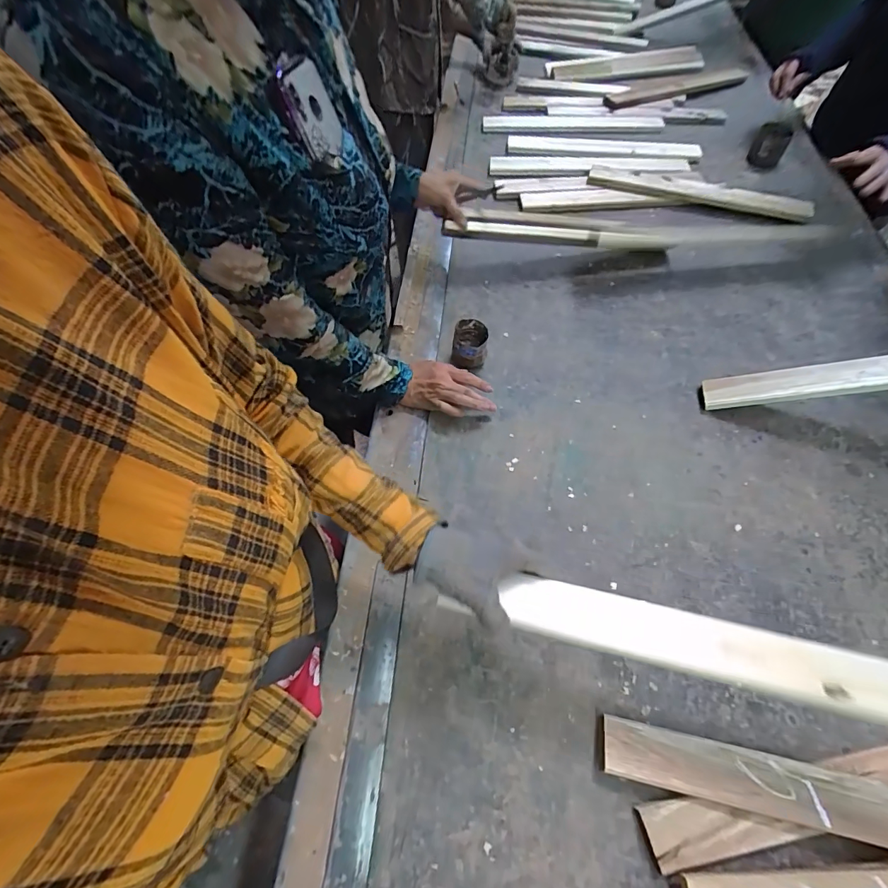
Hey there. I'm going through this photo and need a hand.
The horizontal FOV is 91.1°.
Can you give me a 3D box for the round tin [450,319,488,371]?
[{"bbox_3d":[0.042,-0.159,0.705,0.054,0.061,0.056,12,57,4],"label":"round tin"}]

